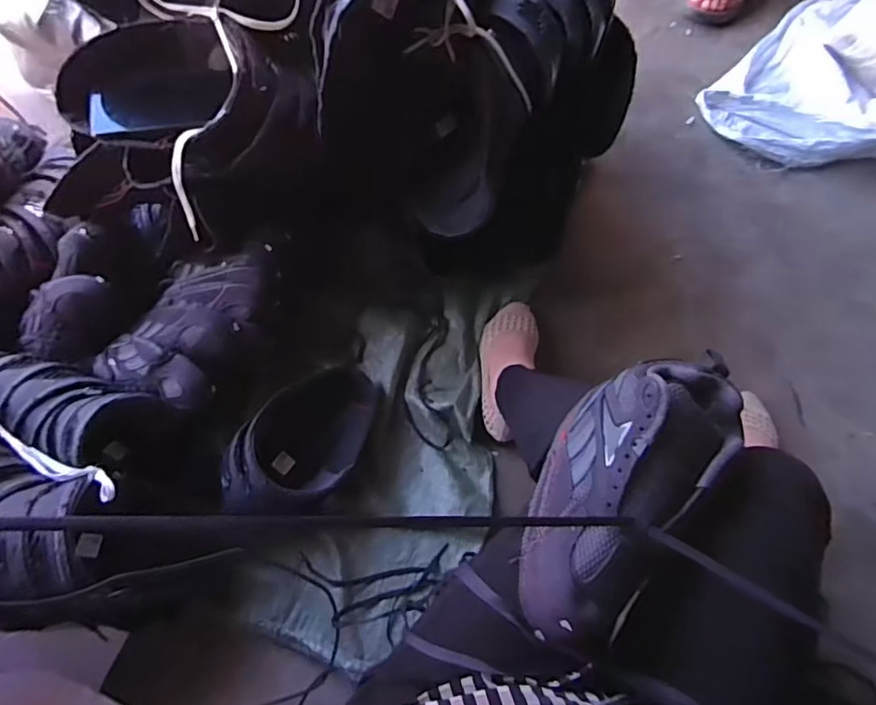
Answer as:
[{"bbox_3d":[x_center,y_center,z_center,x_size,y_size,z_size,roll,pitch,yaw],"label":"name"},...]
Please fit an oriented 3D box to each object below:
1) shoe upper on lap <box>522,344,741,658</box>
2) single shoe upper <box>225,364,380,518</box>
[{"bbox_3d":[0.145,0.106,0.451,0.117,0.074,0.251,33,79,13],"label":"shoe upper on lap"},{"bbox_3d":[-0.194,0.122,0.827,0.158,0.103,0.251,16,68,7],"label":"single shoe upper"}]

